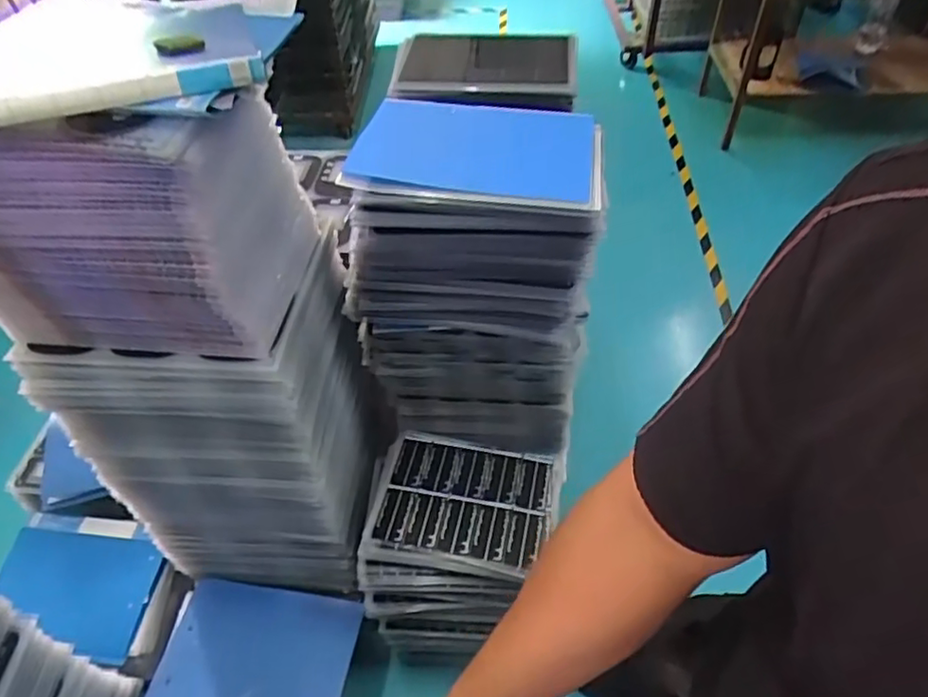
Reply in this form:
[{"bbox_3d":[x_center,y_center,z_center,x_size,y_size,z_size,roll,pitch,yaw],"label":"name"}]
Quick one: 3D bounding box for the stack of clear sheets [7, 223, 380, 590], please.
[{"bbox_3d":[-0.329,0.118,1.006,0.323,0.569,0.300,6,49,8],"label":"stack of clear sheets"}]

